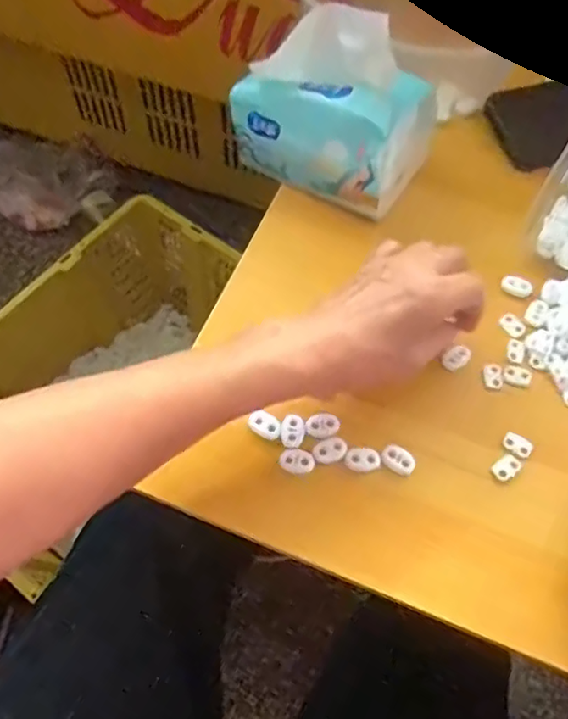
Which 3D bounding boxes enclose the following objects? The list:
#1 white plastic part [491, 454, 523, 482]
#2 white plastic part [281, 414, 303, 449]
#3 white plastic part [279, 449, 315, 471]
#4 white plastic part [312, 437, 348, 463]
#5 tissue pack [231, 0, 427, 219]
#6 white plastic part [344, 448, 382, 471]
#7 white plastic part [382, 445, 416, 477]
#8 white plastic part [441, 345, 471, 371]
[{"bbox_3d":[0.147,0.071,0.389,0.019,0.005,0.013,-35,69,-19],"label":"white plastic part"},{"bbox_3d":[0.006,0.047,0.391,0.015,0.004,0.022,4,62,-1],"label":"white plastic part"},{"bbox_3d":[0.009,0.066,0.382,0.023,0.005,0.013,4,62,-1],"label":"white plastic part"},{"bbox_3d":[0.030,0.059,0.386,0.022,0.004,0.015,-10,63,-8],"label":"white plastic part"},{"bbox_3d":[0.042,-0.202,0.463,0.144,0.111,0.093,30,65,13],"label":"tissue pack"},{"bbox_3d":[0.052,0.065,0.384,0.023,0.004,0.016,4,62,-1],"label":"white plastic part"},{"bbox_3d":[0.075,0.066,0.385,0.021,0.006,0.015,28,64,11],"label":"white plastic part"},{"bbox_3d":[0.125,-0.001,0.425,0.022,0.007,0.012,-37,70,-20],"label":"white plastic part"}]

